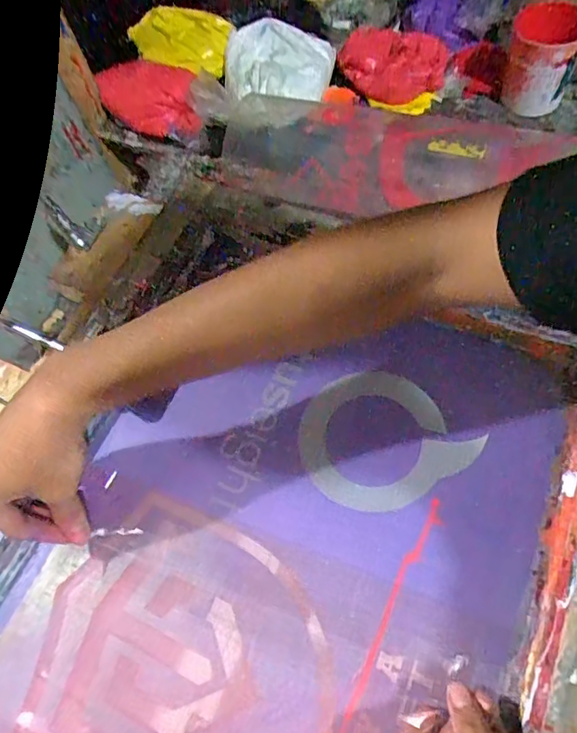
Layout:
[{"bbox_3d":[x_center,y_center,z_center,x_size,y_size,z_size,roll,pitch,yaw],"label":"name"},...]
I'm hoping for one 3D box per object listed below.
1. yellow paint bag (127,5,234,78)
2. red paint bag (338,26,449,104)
[{"bbox_3d":[-0.147,-0.436,0.710,0.150,0.050,0.092,17,84,14],"label":"yellow paint bag"},{"bbox_3d":[0.119,-0.358,0.628,0.134,0.070,0.060,17,67,17],"label":"red paint bag"}]

